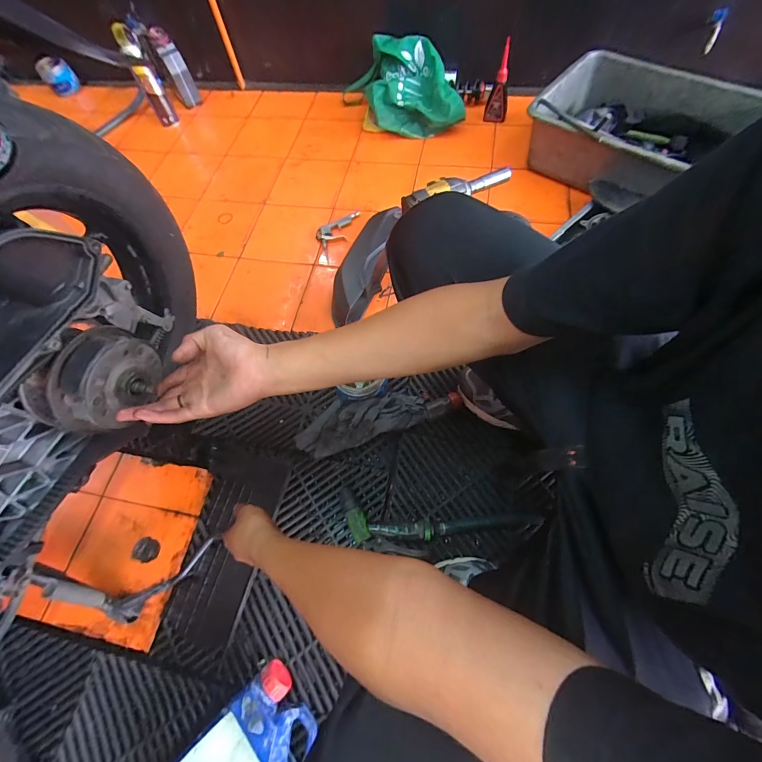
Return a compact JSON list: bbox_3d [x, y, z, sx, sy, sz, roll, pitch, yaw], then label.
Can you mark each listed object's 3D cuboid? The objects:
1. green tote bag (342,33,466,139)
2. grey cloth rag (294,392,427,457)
[{"bbox_3d":[0.064,-0.852,1.031,0.367,0.177,0.186,8,65,8],"label":"green tote bag"},{"bbox_3d":[-0.040,0.068,0.661,0.239,0.046,0.092,-19,65,-6],"label":"grey cloth rag"}]

